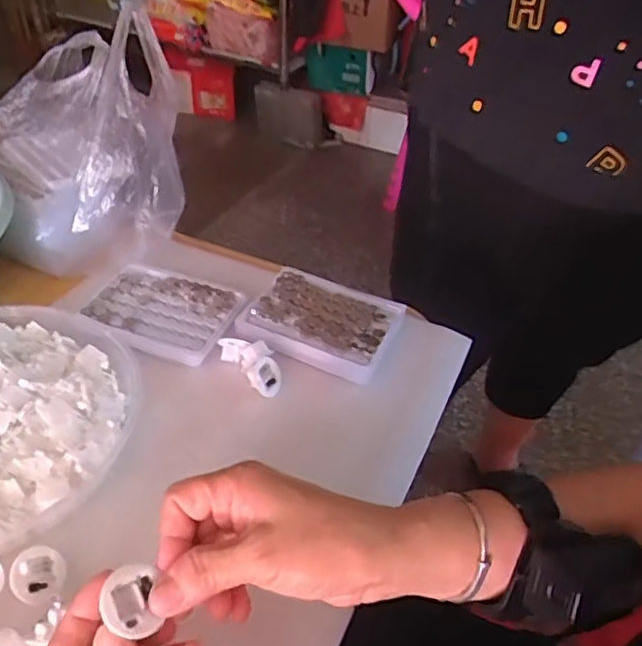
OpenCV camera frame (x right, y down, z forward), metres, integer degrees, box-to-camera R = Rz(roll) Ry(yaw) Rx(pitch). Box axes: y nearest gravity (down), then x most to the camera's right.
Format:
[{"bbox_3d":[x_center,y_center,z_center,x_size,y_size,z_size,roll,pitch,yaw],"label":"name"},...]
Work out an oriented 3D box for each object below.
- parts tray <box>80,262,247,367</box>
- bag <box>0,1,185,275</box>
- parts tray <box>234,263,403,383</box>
[{"bbox_3d":[-0.147,-0.014,0.575,0.131,0.013,0.101,16,42,12],"label":"parts tray"},{"bbox_3d":[-0.250,-0.188,0.632,0.192,0.178,0.231,-12,44,-20],"label":"bag"},{"bbox_3d":[0.001,0.000,0.570,0.128,0.025,0.098,18,42,14],"label":"parts tray"}]

